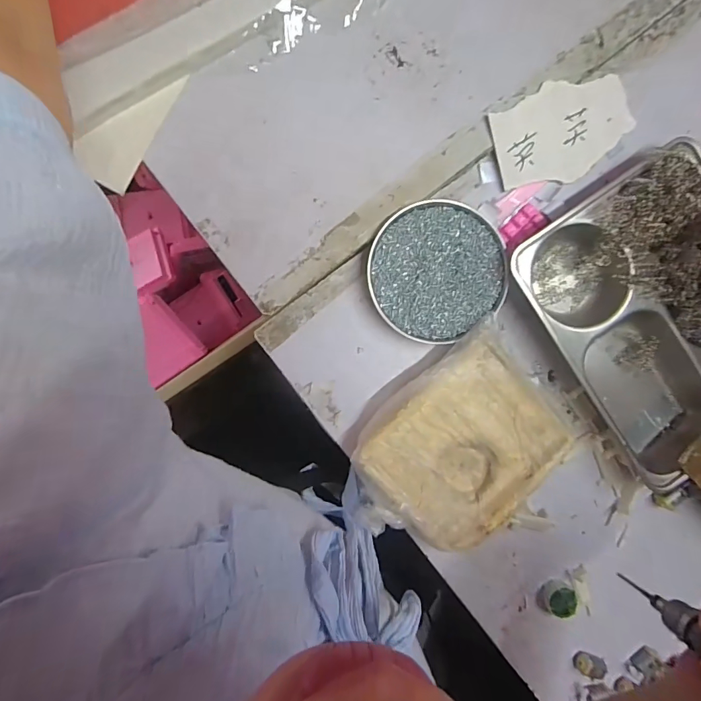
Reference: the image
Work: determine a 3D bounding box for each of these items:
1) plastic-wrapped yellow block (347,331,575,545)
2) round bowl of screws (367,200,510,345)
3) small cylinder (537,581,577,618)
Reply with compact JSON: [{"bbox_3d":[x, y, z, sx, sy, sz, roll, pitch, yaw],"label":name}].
[{"bbox_3d":[0.102,0.100,0.418,0.210,0.043,0.164,-44,94,1],"label":"plastic-wrapped yellow block"},{"bbox_3d":[0.084,-0.078,0.411,0.131,0.021,0.129,0,94,-2],"label":"round bowl of screws"},{"bbox_3d":[0.219,0.265,0.442,0.034,0.019,0.030,4,93,-3],"label":"small cylinder"}]

